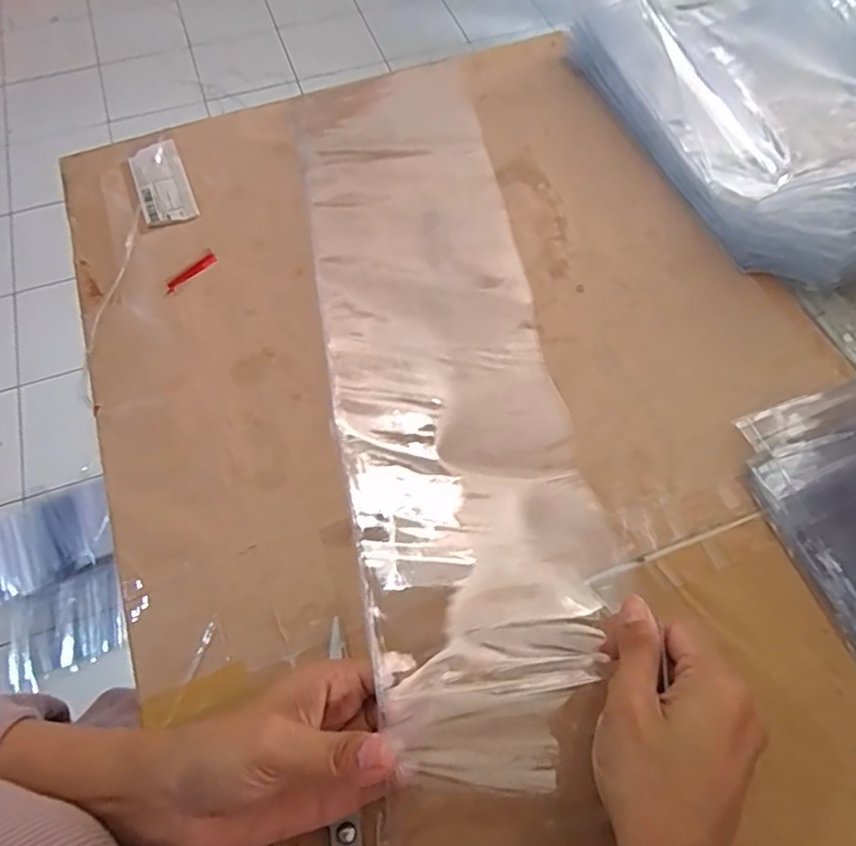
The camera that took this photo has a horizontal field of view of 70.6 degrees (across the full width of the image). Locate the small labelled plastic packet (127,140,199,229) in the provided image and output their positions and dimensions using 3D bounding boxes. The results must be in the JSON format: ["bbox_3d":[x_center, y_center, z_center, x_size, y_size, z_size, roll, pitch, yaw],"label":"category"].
[{"bbox_3d":[-0.213,-0.191,0.485,0.039,0.007,0.090,-22,64,-9],"label":"small labelled plastic packet"}]

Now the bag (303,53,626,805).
[{"bbox_3d":[0.004,-0.071,0.393,0.141,0.025,0.519,2,57,-22],"label":"bag"}]

